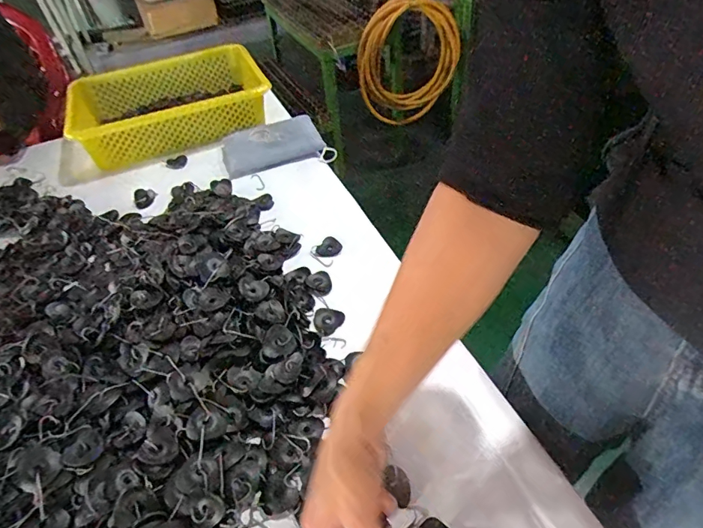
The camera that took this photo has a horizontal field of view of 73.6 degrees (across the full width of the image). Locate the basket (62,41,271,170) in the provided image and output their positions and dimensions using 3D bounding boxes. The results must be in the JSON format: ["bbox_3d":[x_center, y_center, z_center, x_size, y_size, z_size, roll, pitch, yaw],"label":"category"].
[{"bbox_3d":[-0.335,-0.308,0.904,0.363,0.094,0.264,-24,48,-15],"label":"basket"}]

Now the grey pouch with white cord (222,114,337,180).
[{"bbox_3d":[-0.134,-0.208,0.819,0.178,0.026,0.119,-15,49,-11],"label":"grey pouch with white cord"}]

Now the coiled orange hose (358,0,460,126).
[{"bbox_3d":[0.201,-0.700,1.639,0.355,0.413,0.068,-11,29,-16],"label":"coiled orange hose"}]

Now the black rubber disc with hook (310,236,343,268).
[{"bbox_3d":[-0.037,-0.019,0.647,0.037,0.019,0.045,18,51,23],"label":"black rubber disc with hook"}]

